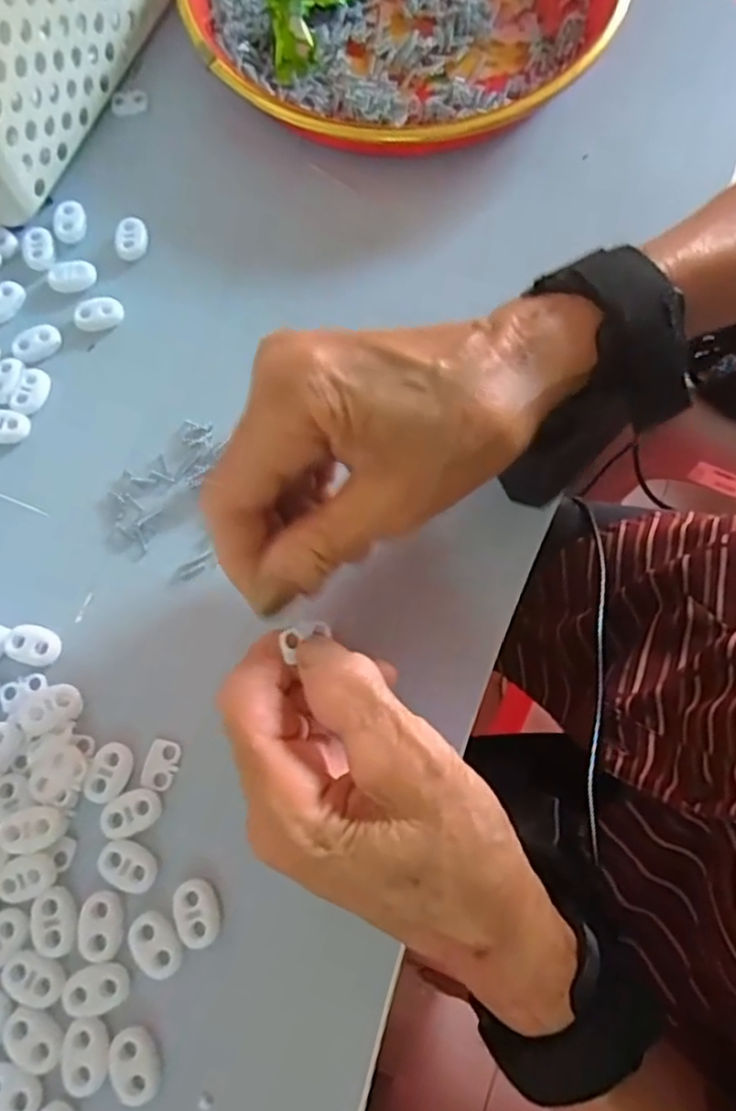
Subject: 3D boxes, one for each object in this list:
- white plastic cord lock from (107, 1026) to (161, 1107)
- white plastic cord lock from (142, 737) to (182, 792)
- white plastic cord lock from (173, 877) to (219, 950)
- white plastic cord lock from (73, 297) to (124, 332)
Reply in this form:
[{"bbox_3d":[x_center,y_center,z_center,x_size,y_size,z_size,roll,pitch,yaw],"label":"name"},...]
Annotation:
[{"bbox_3d":[-0.077,0.167,0.227,0.014,0.004,0.021,-22,74,-6],"label":"white plastic cord lock"},{"bbox_3d":[-0.078,0.078,0.262,0.012,0.004,0.018,13,74,5],"label":"white plastic cord lock"},{"bbox_3d":[-0.060,0.124,0.240,0.014,0.004,0.021,-12,73,-3],"label":"white plastic cord lock"},{"bbox_3d":[-0.124,-0.112,0.322,0.021,0.005,0.015,-4,75,-2],"label":"white plastic cord lock"}]

